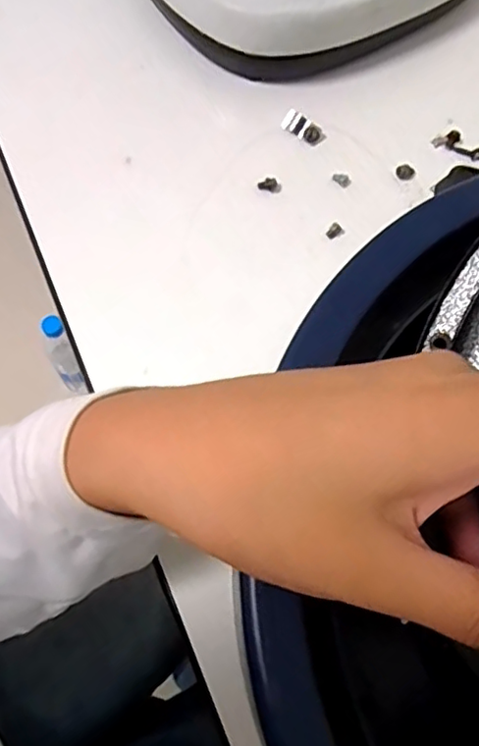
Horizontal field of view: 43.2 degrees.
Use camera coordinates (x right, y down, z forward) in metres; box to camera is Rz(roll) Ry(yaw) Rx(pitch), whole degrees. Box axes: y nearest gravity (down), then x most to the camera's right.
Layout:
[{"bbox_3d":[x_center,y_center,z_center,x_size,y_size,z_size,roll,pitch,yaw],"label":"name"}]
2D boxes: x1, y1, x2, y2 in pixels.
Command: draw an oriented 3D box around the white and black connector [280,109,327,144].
[{"bbox_3d":[0.036,-0.138,0.340,0.025,0.009,0.009,33,71,10],"label":"white and black connector"}]

